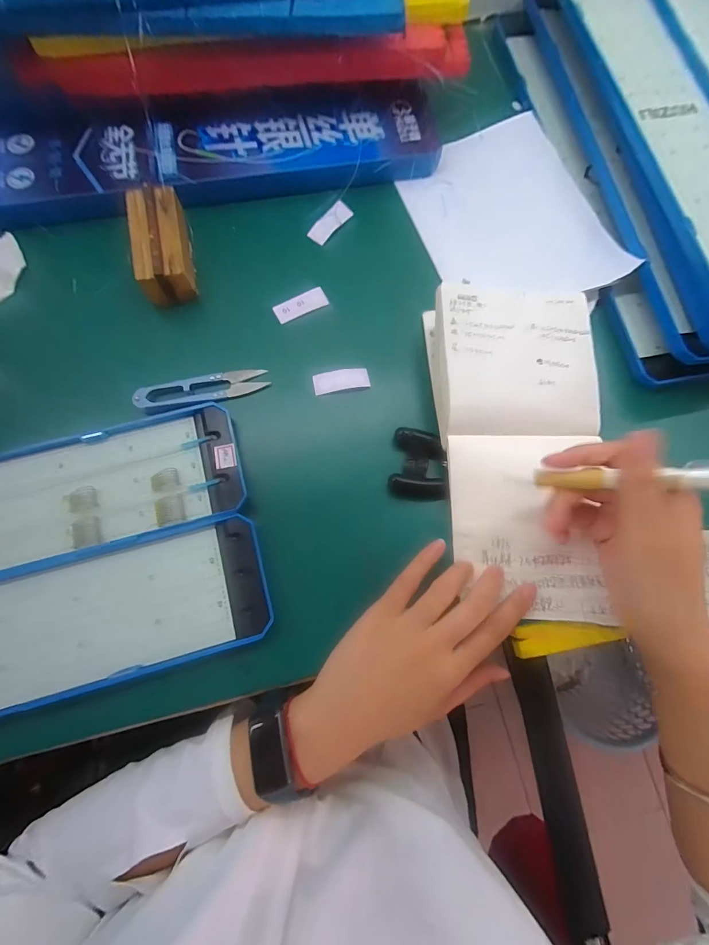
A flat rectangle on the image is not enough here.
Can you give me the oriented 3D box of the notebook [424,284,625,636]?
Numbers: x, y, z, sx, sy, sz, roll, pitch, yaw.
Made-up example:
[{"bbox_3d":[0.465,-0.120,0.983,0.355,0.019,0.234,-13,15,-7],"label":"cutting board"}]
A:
[{"bbox_3d":[0.129,-0.021,0.290,0.127,0.027,0.246,-3,83,-8],"label":"notebook"}]

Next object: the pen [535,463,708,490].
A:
[{"bbox_3d":[0.170,0.002,0.212,0.128,0.007,0.013,0,73,29],"label":"pen"}]

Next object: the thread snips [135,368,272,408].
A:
[{"bbox_3d":[-0.121,-0.068,0.312,0.099,0.017,0.025,-15,76,-5],"label":"thread snips"}]

